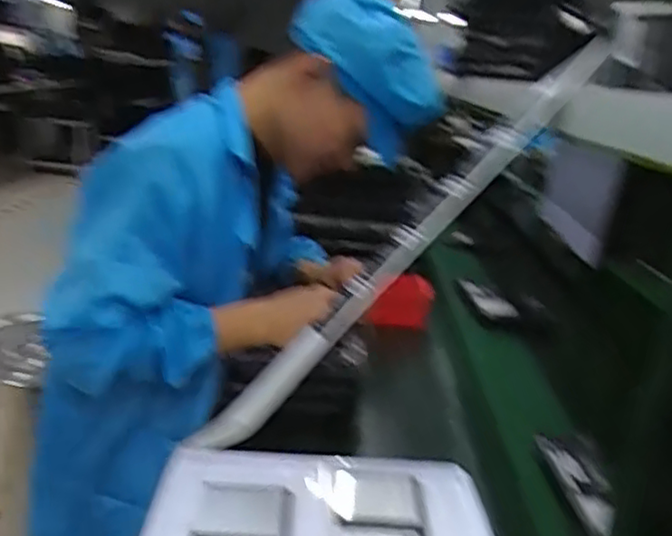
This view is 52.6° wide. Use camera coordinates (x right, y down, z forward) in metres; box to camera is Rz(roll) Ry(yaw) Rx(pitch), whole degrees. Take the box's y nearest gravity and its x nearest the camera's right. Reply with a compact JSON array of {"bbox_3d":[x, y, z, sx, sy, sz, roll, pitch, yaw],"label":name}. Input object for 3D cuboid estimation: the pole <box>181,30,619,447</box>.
[{"bbox_3d":[0.077,-0.018,0.787,0.034,0.647,0.038,44,1,-26],"label":"pole"}]

